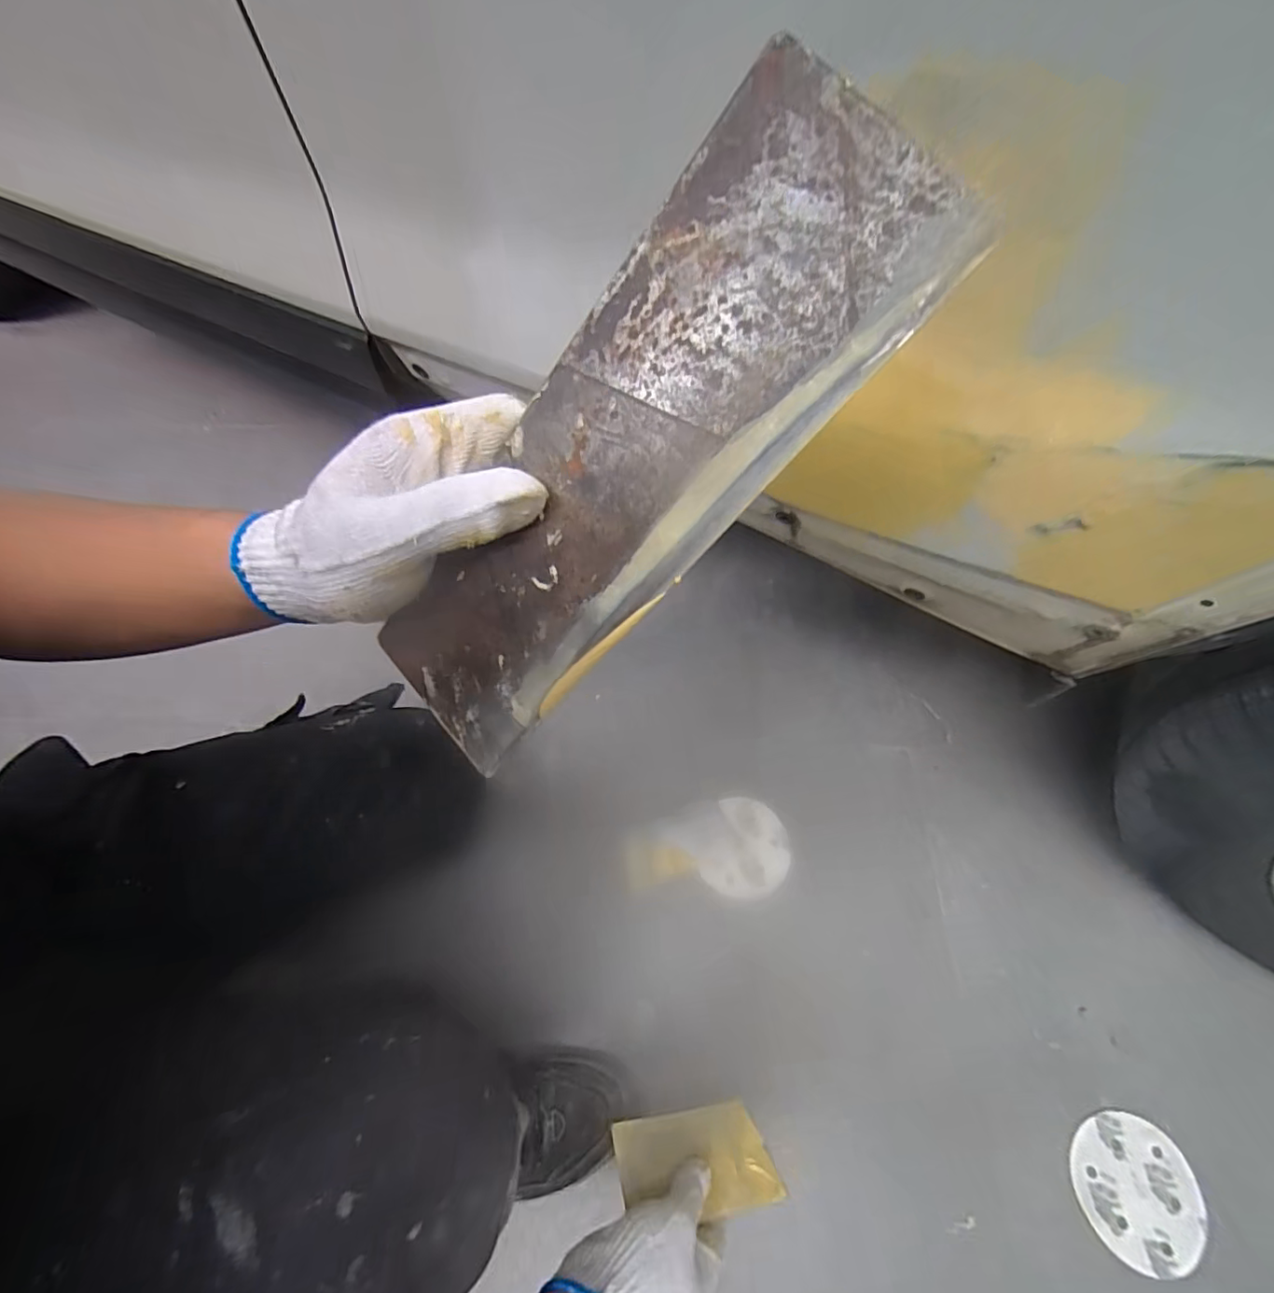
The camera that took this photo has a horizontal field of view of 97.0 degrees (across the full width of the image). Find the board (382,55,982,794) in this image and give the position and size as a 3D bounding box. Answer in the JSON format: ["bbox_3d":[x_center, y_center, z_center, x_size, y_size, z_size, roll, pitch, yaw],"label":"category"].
[{"bbox_3d":[-0.014,-0.056,0.208,0.084,0.004,0.257,48,117,8],"label":"board"}]

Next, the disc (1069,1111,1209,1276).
[{"bbox_3d":[0.497,0.540,0.559,0.117,0.006,0.116,-7,60,-5],"label":"disc"}]

